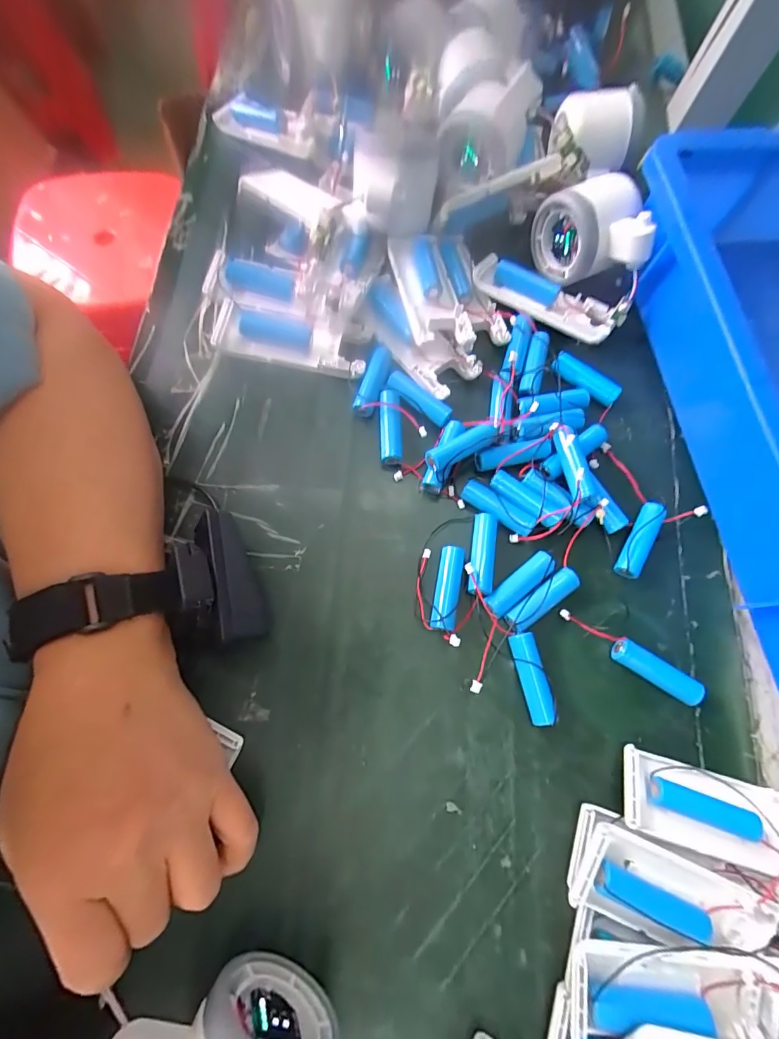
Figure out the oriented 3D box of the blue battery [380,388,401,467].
[{"bbox_3d":[0.000,-0.060,0.285,0.013,0.011,0.049,-4,89,-3],"label":"blue battery"}]

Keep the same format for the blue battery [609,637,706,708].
[{"bbox_3d":[0.154,0.088,0.253,0.053,0.014,0.013,32,73,7],"label":"blue battery"}]

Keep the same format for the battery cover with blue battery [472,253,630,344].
[{"bbox_3d":[0.111,-0.158,0.310,0.107,0.017,0.037,29,73,6],"label":"battery cover with blue battery"}]

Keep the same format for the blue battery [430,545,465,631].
[{"bbox_3d":[0.035,0.041,0.261,0.014,0.012,0.049,12,72,1],"label":"blue battery"}]

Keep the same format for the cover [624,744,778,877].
[{"bbox_3d":[0.174,0.154,0.226,0.101,0.027,0.038,16,72,2],"label":"cover"}]

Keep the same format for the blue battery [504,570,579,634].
[{"bbox_3d":[0.092,0.048,0.263,0.049,0.011,0.016,-35,77,-13],"label":"blue battery"}]

